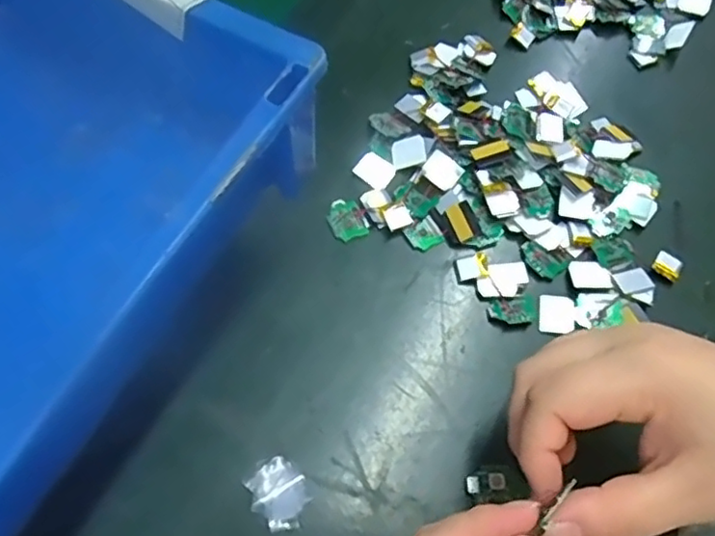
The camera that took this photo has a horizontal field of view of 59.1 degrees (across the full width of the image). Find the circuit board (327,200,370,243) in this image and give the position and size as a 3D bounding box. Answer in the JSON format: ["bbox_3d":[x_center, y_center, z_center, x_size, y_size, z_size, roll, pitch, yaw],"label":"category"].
[{"bbox_3d":[-0.006,-0.029,0.364,0.021,0.004,0.026,-23,68,-14],"label":"circuit board"}]

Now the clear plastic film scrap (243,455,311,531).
[{"bbox_3d":[-0.037,0.106,0.297,0.030,0.004,0.026,38,67,14],"label":"clear plastic film scrap"}]

